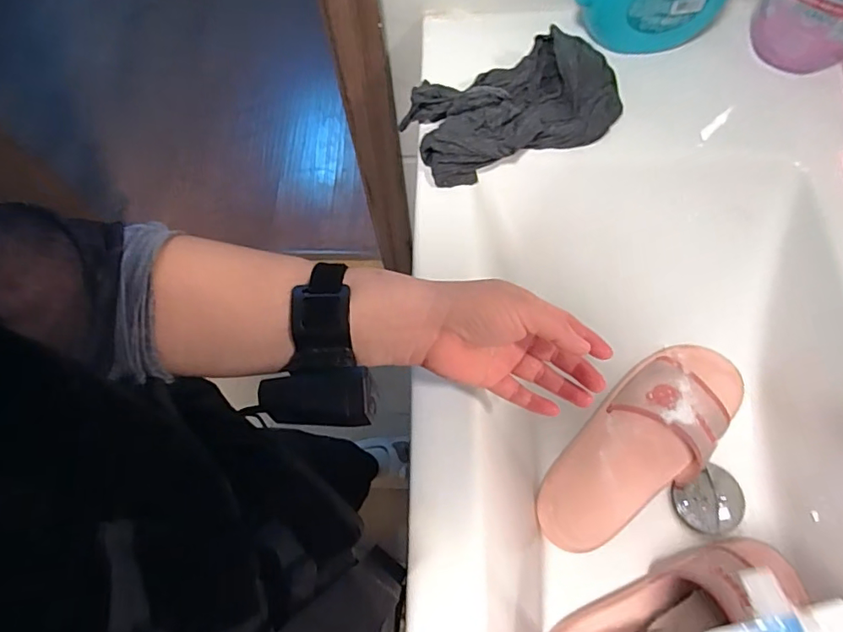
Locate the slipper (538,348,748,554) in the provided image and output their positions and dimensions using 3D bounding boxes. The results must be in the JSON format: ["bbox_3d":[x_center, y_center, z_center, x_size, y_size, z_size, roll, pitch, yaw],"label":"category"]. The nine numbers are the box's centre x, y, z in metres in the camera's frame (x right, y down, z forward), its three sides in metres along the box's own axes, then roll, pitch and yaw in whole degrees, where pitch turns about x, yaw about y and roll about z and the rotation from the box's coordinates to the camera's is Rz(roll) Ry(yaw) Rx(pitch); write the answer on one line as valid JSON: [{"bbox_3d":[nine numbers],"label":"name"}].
[{"bbox_3d":[0.224,0.123,0.503,0.110,0.060,0.258,40,75,16],"label":"slipper"}]

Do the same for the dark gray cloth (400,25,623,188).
[{"bbox_3d":[0.089,-0.201,0.497,0.201,0.053,0.109,-23,69,-6],"label":"dark gray cloth"}]

